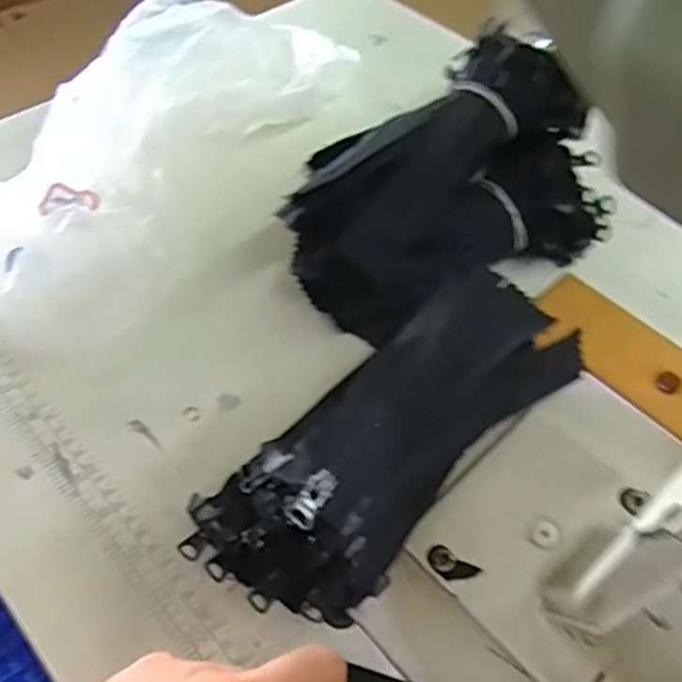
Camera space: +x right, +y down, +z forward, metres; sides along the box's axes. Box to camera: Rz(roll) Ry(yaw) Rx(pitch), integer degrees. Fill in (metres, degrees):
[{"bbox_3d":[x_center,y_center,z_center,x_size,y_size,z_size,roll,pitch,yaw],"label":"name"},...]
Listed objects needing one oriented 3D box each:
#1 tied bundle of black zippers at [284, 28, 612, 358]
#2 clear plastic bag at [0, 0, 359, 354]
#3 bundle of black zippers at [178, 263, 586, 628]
[{"bbox_3d":[0.068,-0.090,0.435,0.186,0.112,0.108,-26,57,-21],"label":"tied bundle of black zippers"},{"bbox_3d":[-0.136,-0.146,0.513,0.182,0.057,0.355,25,55,16],"label":"clear plastic bag"},{"bbox_3d":[0.026,0.039,0.353,0.213,0.079,0.089,-36,61,-27],"label":"bundle of black zippers"}]

